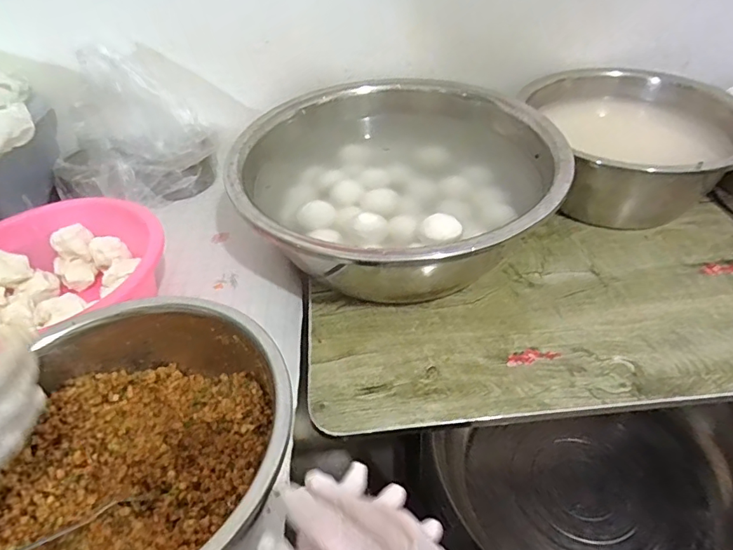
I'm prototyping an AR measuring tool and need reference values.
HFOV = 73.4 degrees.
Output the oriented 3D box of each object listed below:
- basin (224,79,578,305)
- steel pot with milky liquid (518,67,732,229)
[{"bbox_3d":[0.047,-0.120,0.696,0.432,0.137,0.396,-2,43,1],"label":"basin"},{"bbox_3d":[0.437,-0.203,0.772,0.279,0.134,0.284,-2,43,1],"label":"steel pot with milky liquid"}]

